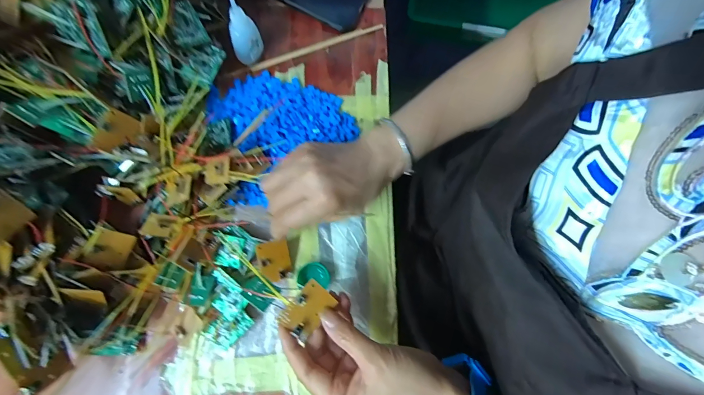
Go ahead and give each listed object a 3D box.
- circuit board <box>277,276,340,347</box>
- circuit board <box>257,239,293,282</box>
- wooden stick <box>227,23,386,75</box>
[{"bbox_3d":[-0.036,0.092,0.284,0.029,0.011,0.042,38,81,6],"label":"circuit board"},{"bbox_3d":[-0.077,0.063,0.344,0.031,0.009,0.041,-10,107,-8],"label":"circuit board"},{"bbox_3d":[-0.053,-0.174,0.409,0.193,0.004,0.009,-20,80,-4],"label":"wooden stick"}]

